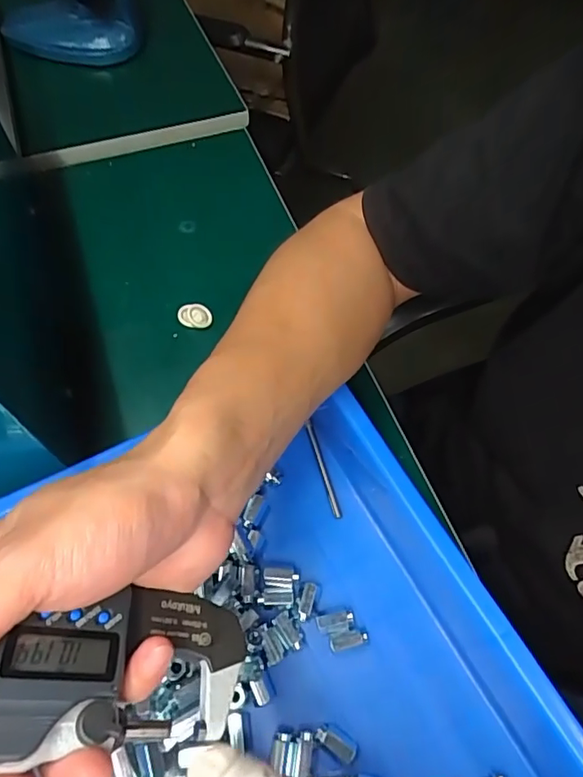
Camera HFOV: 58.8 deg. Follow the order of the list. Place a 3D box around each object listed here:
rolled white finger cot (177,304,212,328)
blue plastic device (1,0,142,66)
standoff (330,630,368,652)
[{"bbox_3d":[-0.076,-0.056,0.407,0.025,0.012,0.017,1,61,-4],"label":"rolled white finger cot"},{"bbox_3d":[-0.244,-0.409,0.546,0.151,0.085,0.072,9,61,1],"label":"blue plastic device"},{"bbox_3d":[0.033,0.144,0.296,0.023,0.007,0.008,-10,62,-9],"label":"standoff"}]

